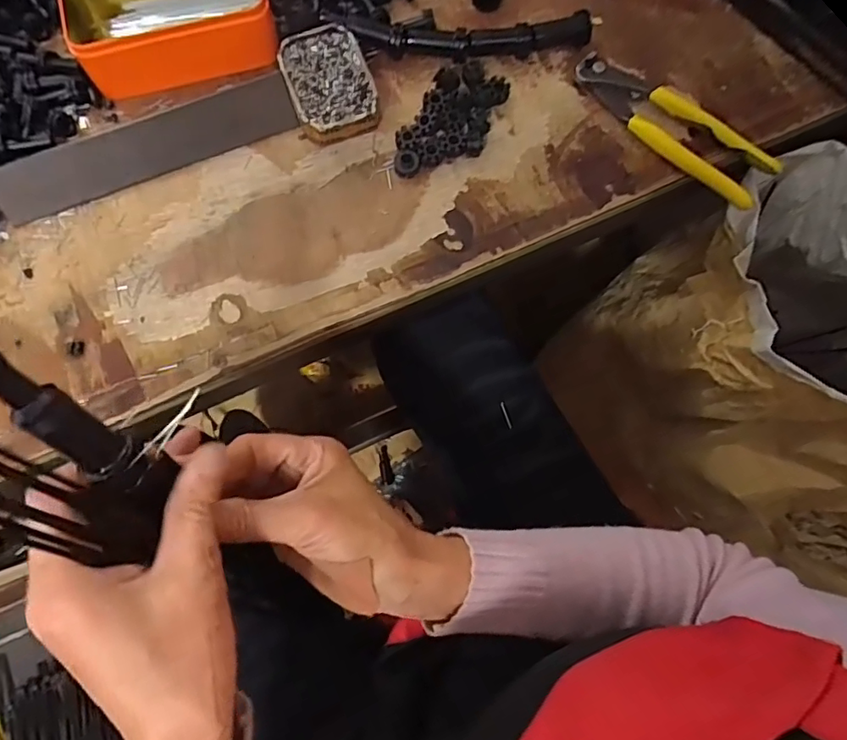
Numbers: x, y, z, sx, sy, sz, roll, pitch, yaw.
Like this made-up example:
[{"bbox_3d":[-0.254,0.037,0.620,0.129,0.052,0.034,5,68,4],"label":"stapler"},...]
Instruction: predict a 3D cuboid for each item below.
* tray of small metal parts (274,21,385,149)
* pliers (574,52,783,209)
[{"bbox_3d":[-0.072,-0.217,0.426,0.062,0.021,0.092,-22,76,-7],"label":"tray of small metal parts"},{"bbox_3d":[0.186,-0.186,0.416,0.048,0.031,0.162,-39,79,-11],"label":"pliers"}]

